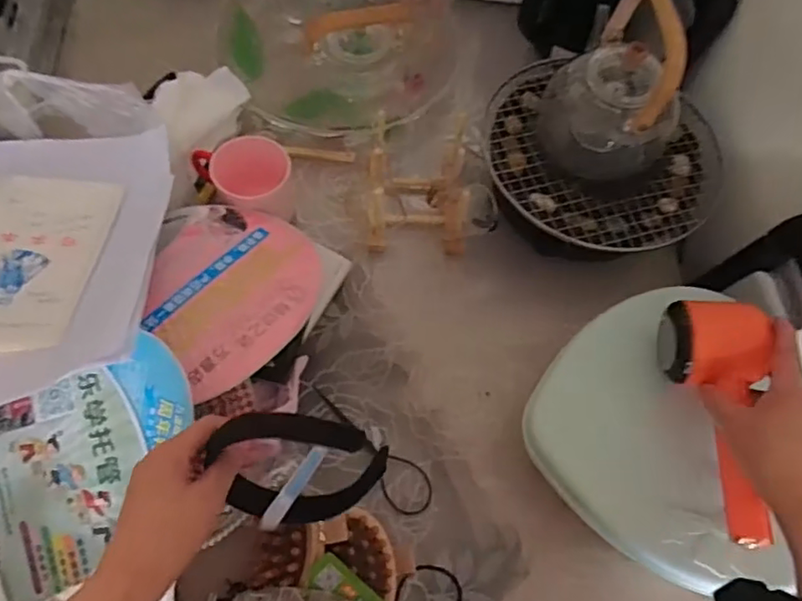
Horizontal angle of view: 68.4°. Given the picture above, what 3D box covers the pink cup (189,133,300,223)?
[{"bbox_3d":[-0.173,-0.116,0.652,0.107,0.093,0.087,-5,64,-5],"label":"pink cup"}]

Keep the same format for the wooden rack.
[{"bbox_3d":[0.019,-0.135,0.683,0.110,0.088,0.135,0,64,-3],"label":"wooden rack"}]

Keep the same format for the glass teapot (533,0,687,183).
[{"bbox_3d":[0.228,-0.224,0.594,0.127,0.173,0.131,27,65,10],"label":"glass teapot"}]

